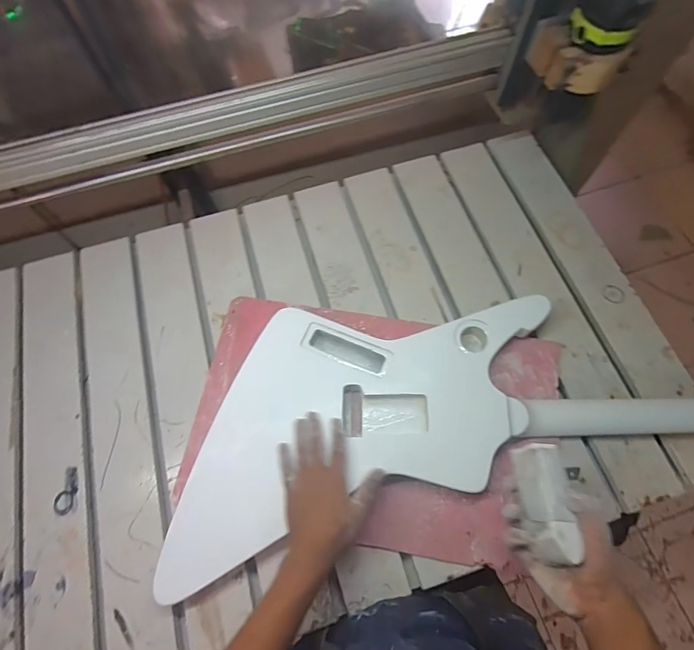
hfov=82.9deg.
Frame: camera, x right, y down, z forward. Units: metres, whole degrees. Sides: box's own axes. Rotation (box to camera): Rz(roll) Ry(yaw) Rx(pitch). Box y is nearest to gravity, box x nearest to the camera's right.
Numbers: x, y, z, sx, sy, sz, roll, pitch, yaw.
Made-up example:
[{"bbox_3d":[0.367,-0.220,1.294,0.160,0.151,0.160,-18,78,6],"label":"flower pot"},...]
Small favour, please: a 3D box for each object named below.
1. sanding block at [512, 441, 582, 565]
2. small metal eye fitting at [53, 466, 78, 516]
[{"bbox_3d":[0.213,0.188,0.420,0.038,0.045,0.110,-3,62,0],"label":"sanding block"},{"bbox_3d":[-0.415,0.248,0.585,0.028,0.004,0.065,9,69,5],"label":"small metal eye fitting"}]

